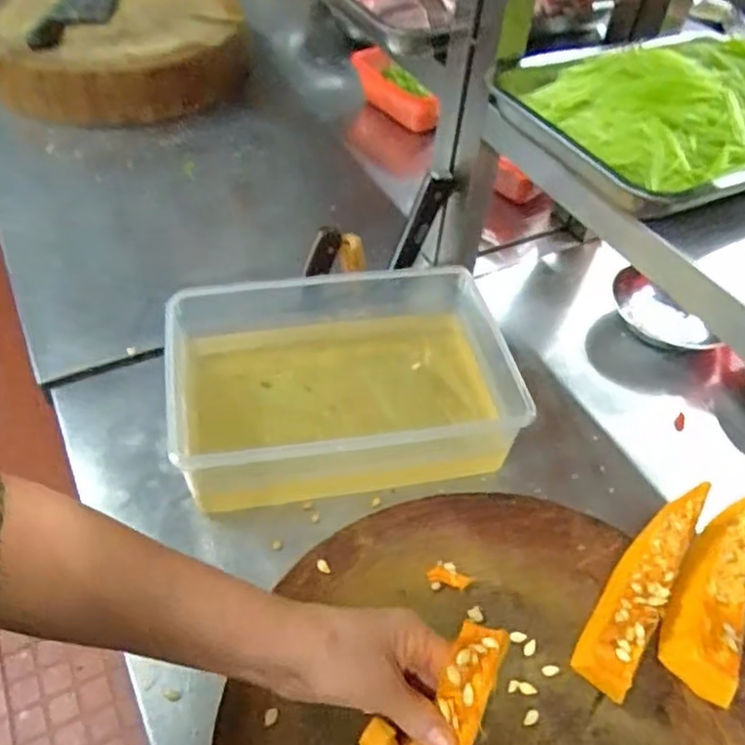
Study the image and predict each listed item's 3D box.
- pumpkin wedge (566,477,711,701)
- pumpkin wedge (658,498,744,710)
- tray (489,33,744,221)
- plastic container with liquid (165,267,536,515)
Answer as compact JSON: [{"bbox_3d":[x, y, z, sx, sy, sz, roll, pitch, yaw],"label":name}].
[{"bbox_3d":[0.202,0.158,0.500,0.042,0.046,0.179,29,52,20],"label":"pumpkin wedge"},{"bbox_3d":[0.259,0.161,0.508,0.054,0.038,0.176,24,51,16],"label":"pumpkin wedge"},{"bbox_3d":[0.319,-0.274,0.654,0.353,0.069,0.256,-18,52,-19],"label":"tray"},{"bbox_3d":[-0.031,-0.001,0.706,0.350,0.097,0.263,-6,49,-10],"label":"plastic container with liquid"}]

